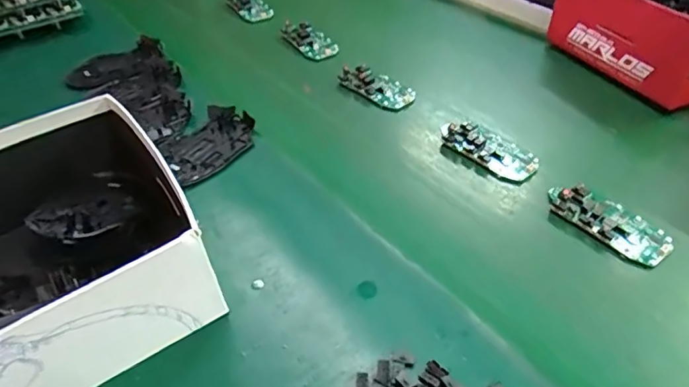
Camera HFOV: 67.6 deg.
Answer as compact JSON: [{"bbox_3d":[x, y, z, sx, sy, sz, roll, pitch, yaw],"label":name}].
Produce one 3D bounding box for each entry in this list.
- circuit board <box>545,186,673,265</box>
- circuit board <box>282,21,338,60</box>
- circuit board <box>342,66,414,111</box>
[{"bbox_3d":[0.214,0.022,0.418,0.043,0.012,0.094,-32,51,-28],"label":"circuit board"},{"bbox_3d":[-0.048,-0.201,0.672,0.043,0.014,0.093,-30,50,-26],"label":"circuit board"},{"bbox_3d":[0.037,-0.123,0.583,0.088,0.013,0.041,29,52,29],"label":"circuit board"}]

